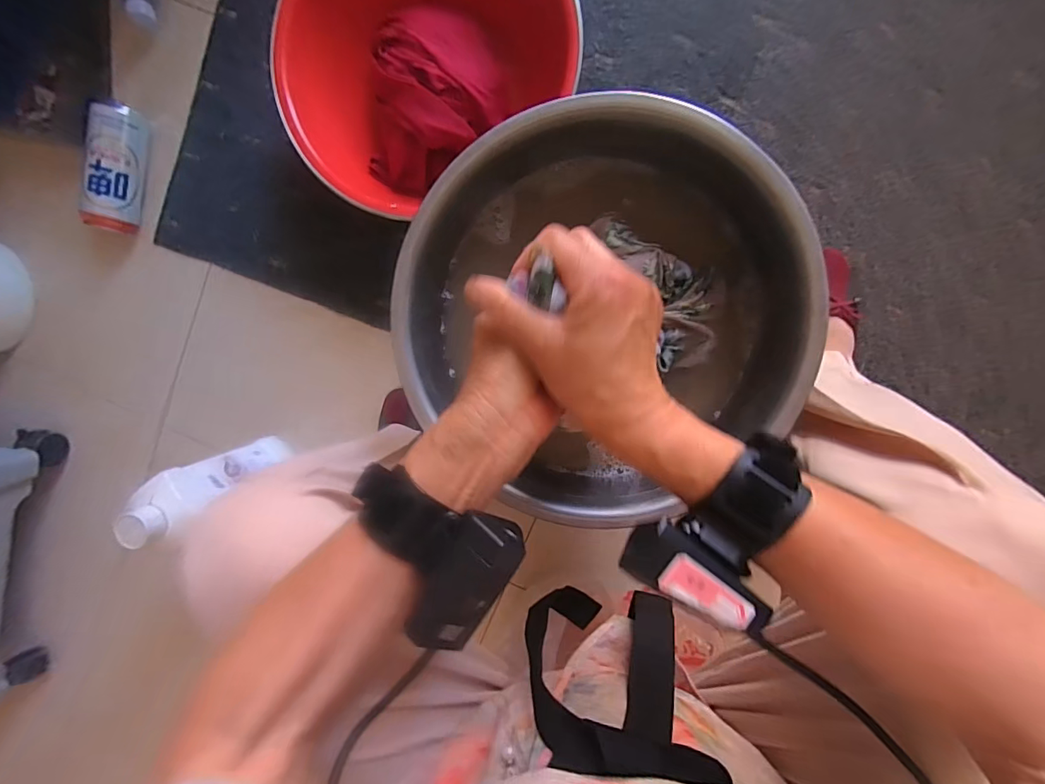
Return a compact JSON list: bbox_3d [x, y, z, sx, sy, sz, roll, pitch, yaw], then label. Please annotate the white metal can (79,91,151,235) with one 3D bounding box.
[{"bbox_3d":[-0.587,-0.322,0.664,0.066,0.069,0.178,13,99,4],"label":"white metal can"}]

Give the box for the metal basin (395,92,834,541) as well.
[{"bbox_3d":[0.070,-0.073,0.442,0.347,0.102,0.333,41,100,-1],"label":"metal basin"}]

